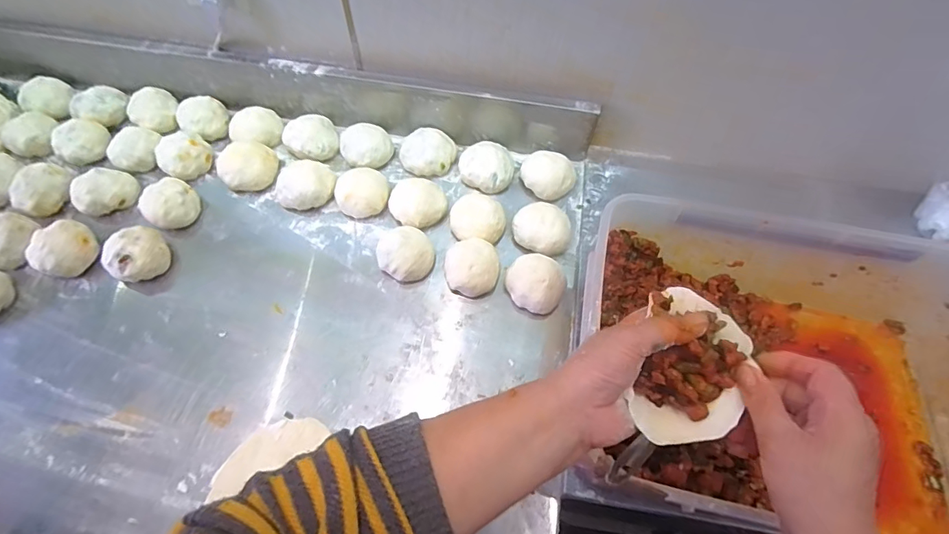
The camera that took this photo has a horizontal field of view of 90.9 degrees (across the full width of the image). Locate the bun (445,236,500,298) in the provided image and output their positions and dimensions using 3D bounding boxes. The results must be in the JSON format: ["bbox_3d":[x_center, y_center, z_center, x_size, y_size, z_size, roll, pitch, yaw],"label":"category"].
[{"bbox_3d":[-0.003,-0.001,0.599,0.069,0.043,0.077,2,61,-1],"label":"bun"}]

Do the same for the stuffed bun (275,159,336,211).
[{"bbox_3d":[-0.238,-0.117,0.656,0.081,0.034,0.071,-28,66,-16],"label":"stuffed bun"}]

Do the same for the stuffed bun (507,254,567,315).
[{"bbox_3d":[0.073,0.020,0.585,0.076,0.045,0.060,31,64,14],"label":"stuffed bun"}]

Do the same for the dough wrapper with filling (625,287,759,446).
[{"bbox_3d":[0.159,0.069,0.337,0.074,0.034,0.115,17,64,7],"label":"dough wrapper with filling"}]

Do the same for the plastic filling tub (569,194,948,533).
[{"bbox_3d":[0.312,0.103,0.476,0.442,0.153,0.312,10,61,3],"label":"plastic filling tub"}]

